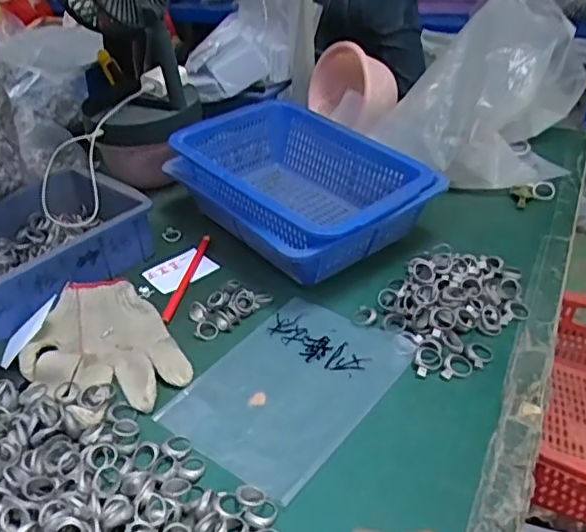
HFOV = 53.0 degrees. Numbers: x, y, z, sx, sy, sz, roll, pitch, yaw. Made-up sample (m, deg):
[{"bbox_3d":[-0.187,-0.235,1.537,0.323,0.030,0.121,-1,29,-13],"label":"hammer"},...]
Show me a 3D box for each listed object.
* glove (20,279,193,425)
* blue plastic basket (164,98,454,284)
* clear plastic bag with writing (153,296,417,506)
[{"bbox_3d":[-0.189,0.070,0.567,0.129,0.019,0.199,-22,40,-23],"label":"glove"},{"bbox_3d":[0.008,-0.094,0.689,0.199,0.106,0.286,-30,43,-32],"label":"blue plastic basket"},{"bbox_3d":[-0.002,0.102,0.526,0.146,0.010,0.198,22,42,32],"label":"clear plastic bag with writing"}]

